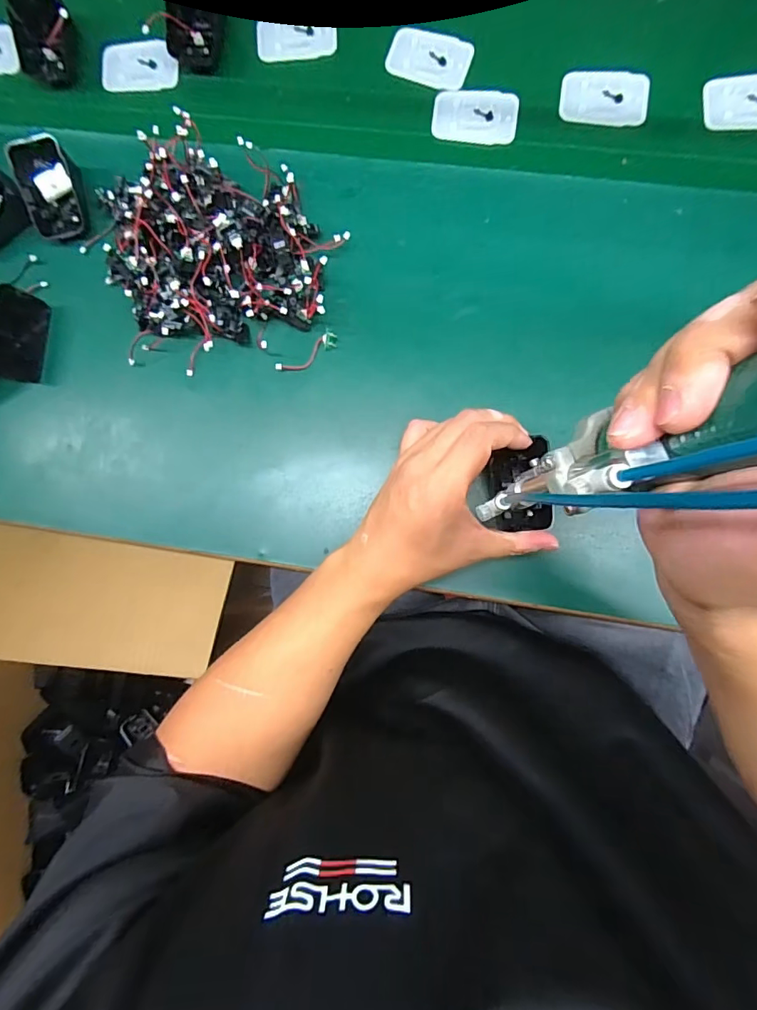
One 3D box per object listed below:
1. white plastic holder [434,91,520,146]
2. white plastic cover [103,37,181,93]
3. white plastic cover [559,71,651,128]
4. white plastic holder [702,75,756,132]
[{"bbox_3d":[0.081,-0.325,0.408,0.069,0.006,0.043,5,88,5],"label":"white plastic holder"},{"bbox_3d":[-0.213,-0.390,0.430,0.071,0.006,0.039,1,87,5],"label":"white plastic cover"},{"bbox_3d":[0.186,-0.336,0.400,0.070,0.005,0.042,0,87,4],"label":"white plastic cover"},{"bbox_3d":[0.296,-0.320,0.388,0.068,0.007,0.044,-6,87,4],"label":"white plastic holder"}]

